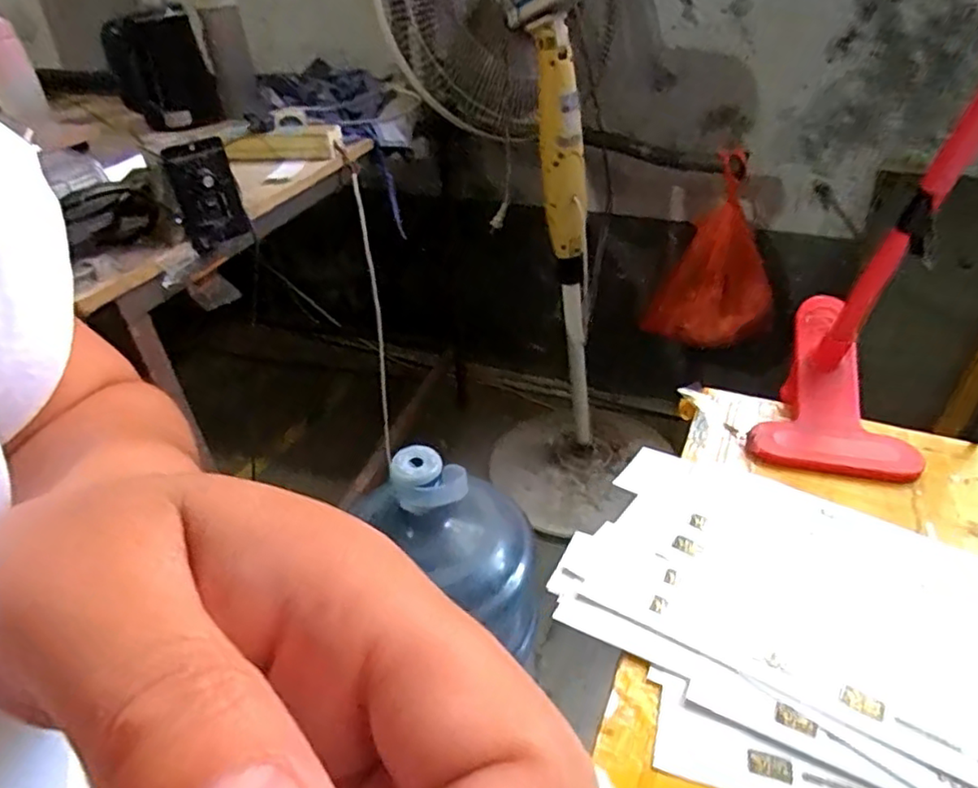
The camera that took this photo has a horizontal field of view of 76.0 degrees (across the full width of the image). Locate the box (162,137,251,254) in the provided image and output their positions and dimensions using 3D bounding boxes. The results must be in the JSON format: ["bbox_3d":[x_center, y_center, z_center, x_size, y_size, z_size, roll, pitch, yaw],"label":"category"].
[{"bbox_3d":[-0.276,-0.195,0.617,0.056,0.096,0.030,-16,36,-18],"label":"box"}]

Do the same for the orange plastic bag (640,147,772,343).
[{"bbox_3d":[0.401,-0.238,1.140,0.226,0.316,0.130,7,36,14],"label":"orange plastic bag"}]

